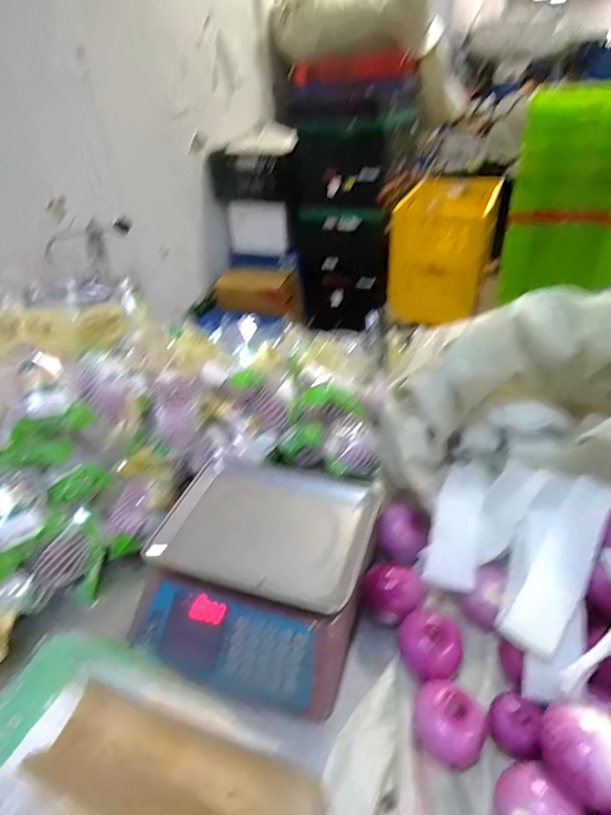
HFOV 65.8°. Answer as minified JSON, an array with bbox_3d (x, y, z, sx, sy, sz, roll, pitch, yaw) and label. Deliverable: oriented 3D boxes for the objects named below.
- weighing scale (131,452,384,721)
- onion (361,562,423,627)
[{"bbox_3d":[-0.074,0.251,0.759,0.334,0.095,0.341,8,38,19],"label":"weighing scale"},{"bbox_3d":[0.133,0.282,0.713,0.085,0.065,0.074,14,40,26],"label":"onion"}]

